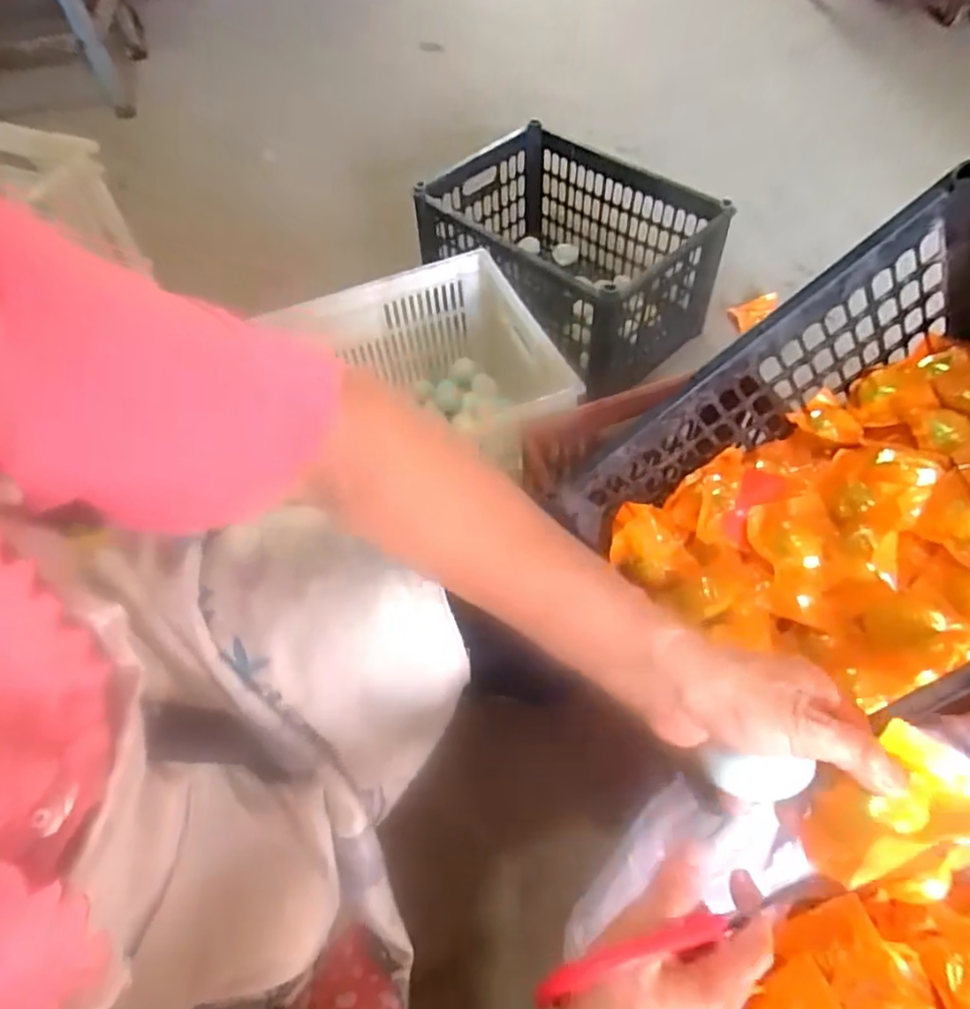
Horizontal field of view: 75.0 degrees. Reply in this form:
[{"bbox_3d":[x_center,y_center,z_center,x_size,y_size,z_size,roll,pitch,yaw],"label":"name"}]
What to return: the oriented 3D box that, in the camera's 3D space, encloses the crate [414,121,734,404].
[{"bbox_3d":[0.134,-0.425,1.115,0.297,0.231,0.449,-37,61,-20],"label":"crate"}]

